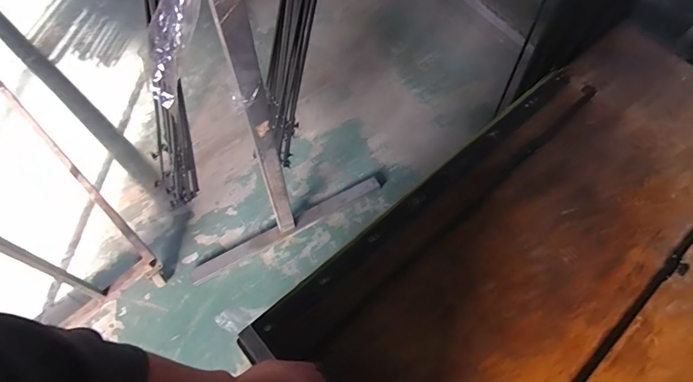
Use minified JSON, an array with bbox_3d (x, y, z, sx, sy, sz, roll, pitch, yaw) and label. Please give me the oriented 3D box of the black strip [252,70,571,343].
[{"bbox_3d":[0.182,-0.017,0.819,0.852,0.015,0.042,-38,71,-19],"label":"black strip"}]

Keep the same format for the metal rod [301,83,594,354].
[{"bbox_3d":[0.254,0.017,0.815,0.850,0.016,0.026,-38,71,-19],"label":"metal rod"}]

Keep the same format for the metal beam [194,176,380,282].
[{"bbox_3d":[-0.210,0.136,1.578,0.785,0.043,0.068,-27,66,-14],"label":"metal beam"}]

